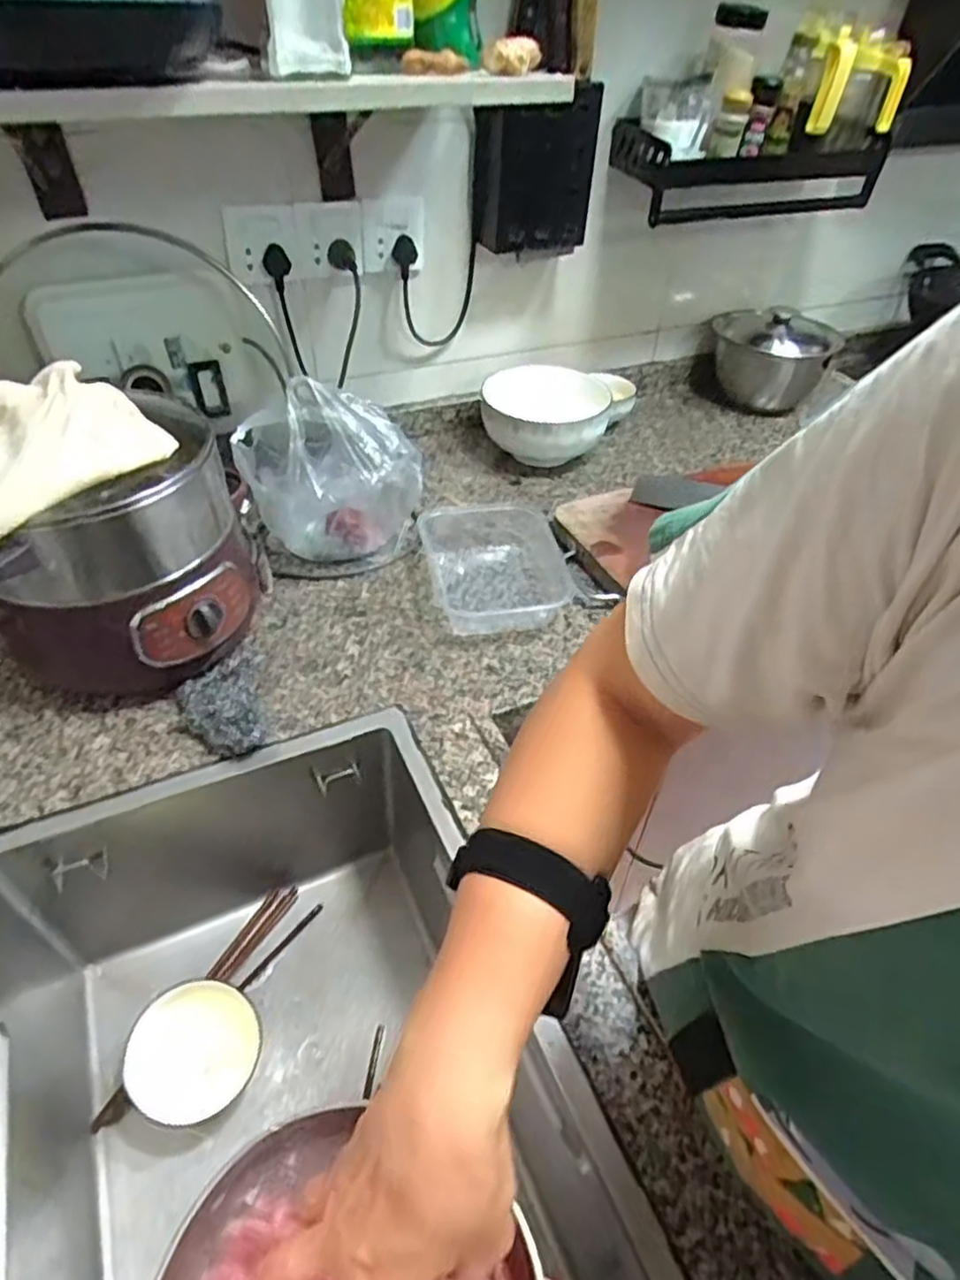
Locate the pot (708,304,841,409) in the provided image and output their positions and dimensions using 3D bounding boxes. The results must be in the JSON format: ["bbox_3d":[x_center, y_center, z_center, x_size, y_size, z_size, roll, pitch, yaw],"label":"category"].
[{"bbox_3d":[0.503,-0.482,1.230,0.210,0.152,0.186,18,45,16],"label":"pot"}]

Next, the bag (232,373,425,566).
[{"bbox_3d":[-0.169,-0.180,0.815,0.189,0.208,0.104,2,43,-1],"label":"bag"}]

